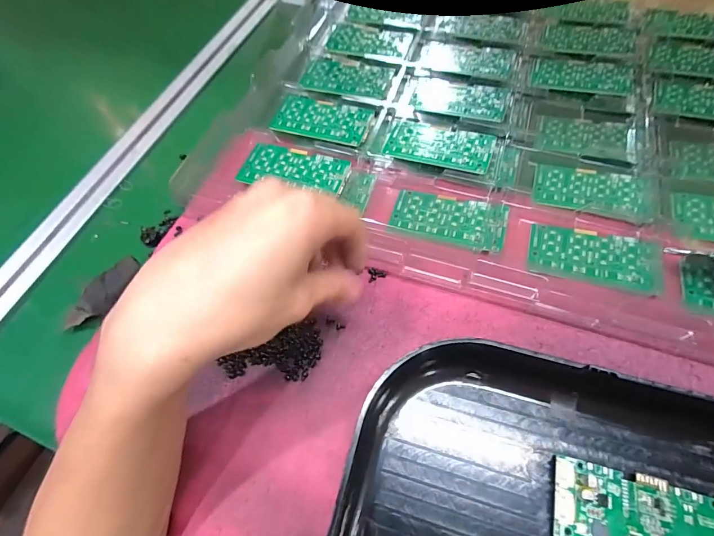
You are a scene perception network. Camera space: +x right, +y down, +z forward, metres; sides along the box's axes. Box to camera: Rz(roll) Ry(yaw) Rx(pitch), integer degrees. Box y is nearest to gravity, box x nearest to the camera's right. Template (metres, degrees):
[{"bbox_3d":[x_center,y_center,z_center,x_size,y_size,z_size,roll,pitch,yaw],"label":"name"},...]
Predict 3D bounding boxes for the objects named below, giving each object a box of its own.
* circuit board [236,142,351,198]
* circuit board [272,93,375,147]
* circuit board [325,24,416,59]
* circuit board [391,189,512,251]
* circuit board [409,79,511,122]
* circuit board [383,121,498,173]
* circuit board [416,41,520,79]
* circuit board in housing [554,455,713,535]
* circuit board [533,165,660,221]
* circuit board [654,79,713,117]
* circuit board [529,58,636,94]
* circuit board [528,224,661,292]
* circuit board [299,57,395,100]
[{"bbox_3d":[-0.055,-0.085,0.328,0.095,0.011,0.047,17,65,11],"label":"circuit board"},{"bbox_3d":[-0.033,-0.144,0.358,0.095,0.005,0.053,15,65,10],"label":"circuit board"},{"bbox_3d":[0.014,-0.258,0.420,0.091,0.004,0.055,14,65,10],"label":"circuit board"},{"bbox_3d":[0.077,-0.042,0.312,0.093,0.010,0.046,16,65,11],"label":"circuit board"},{"bbox_3d":[0.102,-0.168,0.367,0.092,0.005,0.050,14,65,9],"label":"circuit board"},{"bbox_3d":[0.075,-0.112,0.337,0.093,0.005,0.046,13,63,14],"label":"circuit board"},{"bbox_3d":[0.119,-0.227,0.398,0.098,0.004,0.054,13,65,9],"label":"circuit board"},{"bbox_3d":[0.161,0.144,0.208,0.094,0.008,0.048,13,65,9],"label":"circuit board in housing"},{"bbox_3d":[0.207,-0.068,0.322,0.096,0.004,0.047,11,63,14],"label":"circuit board"},{"bbox_3d":[0.345,-0.163,0.357,0.098,0.006,0.054,15,65,10],"label":"circuit board"},{"bbox_3d":[0.233,-0.200,0.381,0.096,0.007,0.051,8,64,7],"label":"circuit board"},{"bbox_3d":[0.186,-0.009,0.290,0.093,0.004,0.047,12,63,16],"label":"circuit board"},{"bbox_3d":[-0.011,-0.201,0.388,0.092,0.004,0.050,16,65,11],"label":"circuit board"}]

